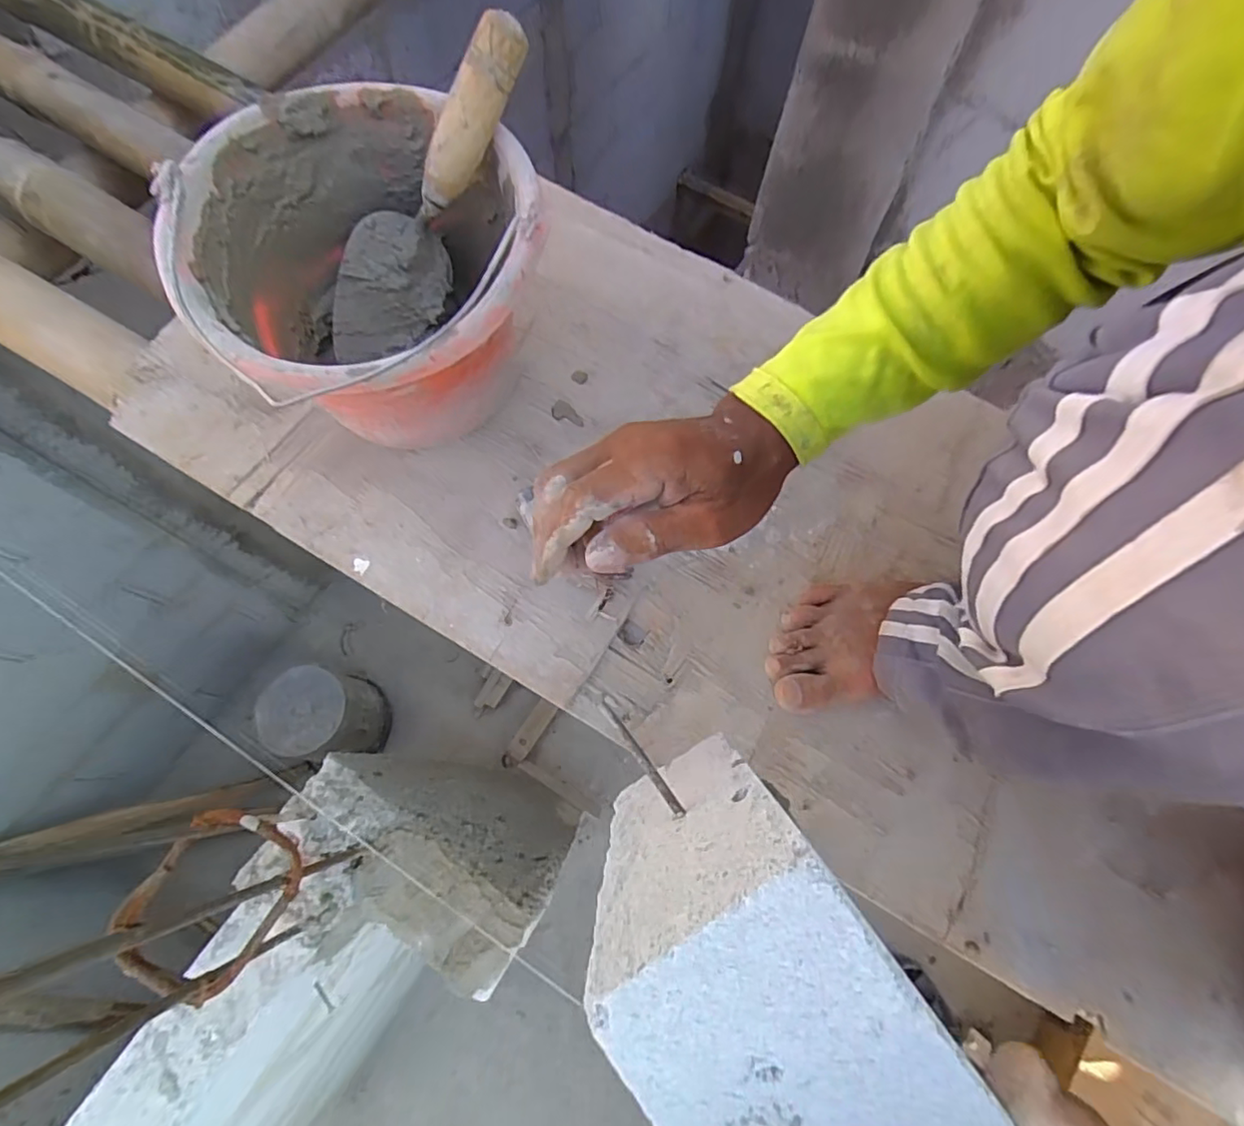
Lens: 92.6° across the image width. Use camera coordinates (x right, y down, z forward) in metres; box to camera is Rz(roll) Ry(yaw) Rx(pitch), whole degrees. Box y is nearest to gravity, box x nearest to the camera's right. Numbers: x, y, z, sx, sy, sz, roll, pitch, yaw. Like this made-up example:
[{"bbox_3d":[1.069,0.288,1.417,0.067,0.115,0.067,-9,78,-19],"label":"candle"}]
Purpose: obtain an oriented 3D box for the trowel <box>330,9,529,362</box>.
[{"bbox_3d":[-0.141,-0.255,0.437,0.071,0.253,0.074,-9,65,-50],"label":"trowel"}]

